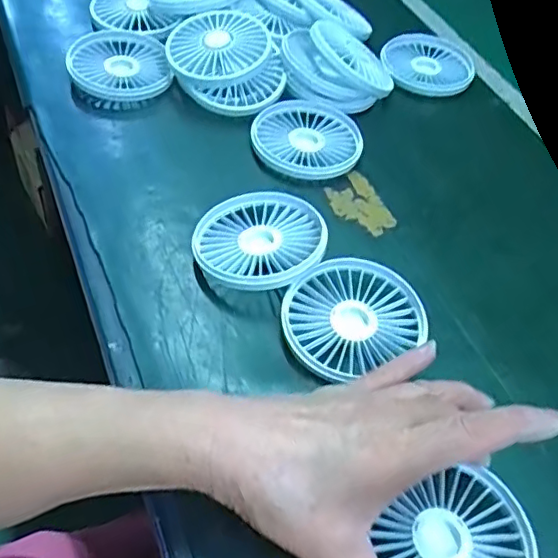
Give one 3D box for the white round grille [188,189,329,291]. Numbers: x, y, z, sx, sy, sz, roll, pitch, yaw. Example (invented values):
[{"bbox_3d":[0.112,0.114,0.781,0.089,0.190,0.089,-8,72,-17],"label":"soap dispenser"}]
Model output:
[{"bbox_3d":[-0.013,-0.026,0.408,0.088,0.018,0.088,-4,44,4],"label":"white round grille"}]

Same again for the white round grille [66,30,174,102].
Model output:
[{"bbox_3d":[-0.146,-0.195,0.537,0.084,0.023,0.089,-10,54,-16],"label":"white round grille"}]

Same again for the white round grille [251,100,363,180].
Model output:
[{"bbox_3d":[0.022,-0.117,0.492,0.086,0.015,0.092,3,51,-4],"label":"white round grille"}]

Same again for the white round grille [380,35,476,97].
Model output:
[{"bbox_3d":[0.146,-0.214,0.585,0.088,0.017,0.091,3,51,-4],"label":"white round grille"}]

